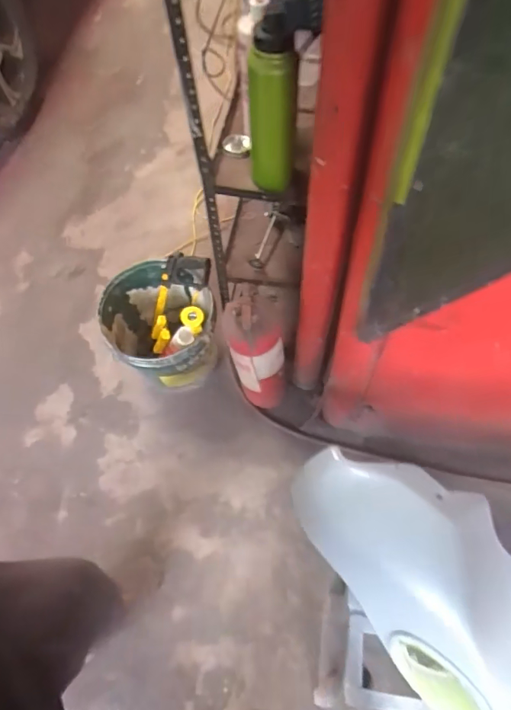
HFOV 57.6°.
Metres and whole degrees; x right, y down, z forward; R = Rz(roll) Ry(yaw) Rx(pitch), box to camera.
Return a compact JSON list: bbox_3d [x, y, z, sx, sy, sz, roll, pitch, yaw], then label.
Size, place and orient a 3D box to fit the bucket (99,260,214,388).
[{"bbox_3d":[-0.259,-0.055,1.347,0.281,0.382,0.307,-2,63,3],"label":"bucket"}]

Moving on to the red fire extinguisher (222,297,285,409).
[{"bbox_3d":[0.007,0.032,1.213,0.130,0.473,0.103,-9,63,-1],"label":"red fire extinguisher"}]

